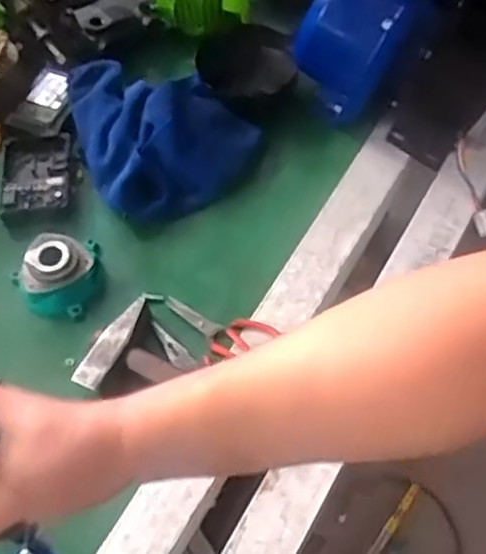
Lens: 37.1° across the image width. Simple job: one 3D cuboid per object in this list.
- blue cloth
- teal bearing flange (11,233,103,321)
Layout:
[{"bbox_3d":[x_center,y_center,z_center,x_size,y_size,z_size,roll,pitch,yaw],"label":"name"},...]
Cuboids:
[{"bbox_3d":[-0.107,-0.217,0.933,0.211,0.072,0.270,-17,59,-7],"label":"blue cloth"},{"bbox_3d":[-0.215,-0.006,0.845,0.108,0.043,0.108,-26,60,-12],"label":"teal bearing flange"}]

